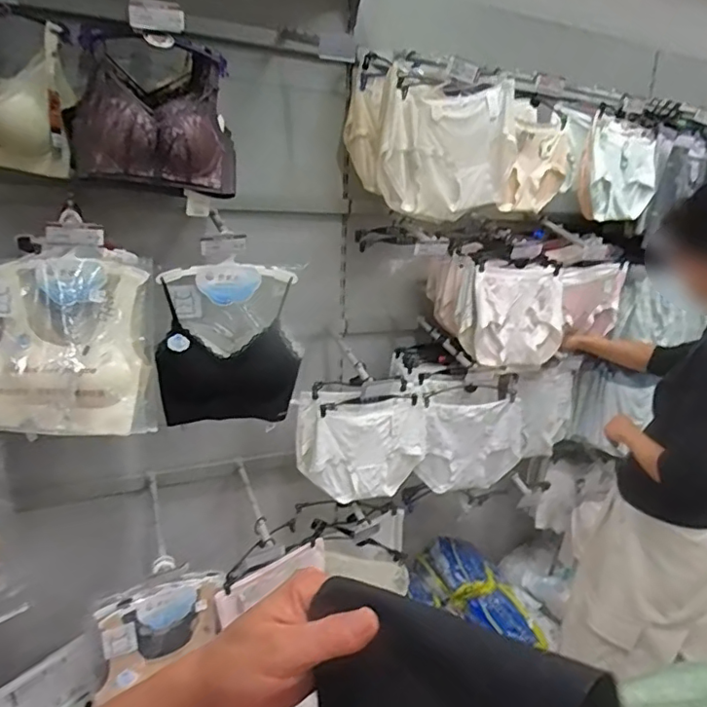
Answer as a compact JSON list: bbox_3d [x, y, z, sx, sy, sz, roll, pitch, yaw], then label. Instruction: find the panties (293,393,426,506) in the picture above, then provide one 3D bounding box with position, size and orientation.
[{"bbox_3d":[0.034,0.239,1.460,0.364,0.273,0.083,-2,16,-17],"label":"panties"}]

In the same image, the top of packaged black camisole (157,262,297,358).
[{"bbox_3d":[-0.266,-0.097,1.180,0.269,0.180,0.045,-3,16,-18],"label":"top of packaged black camisole"}]

